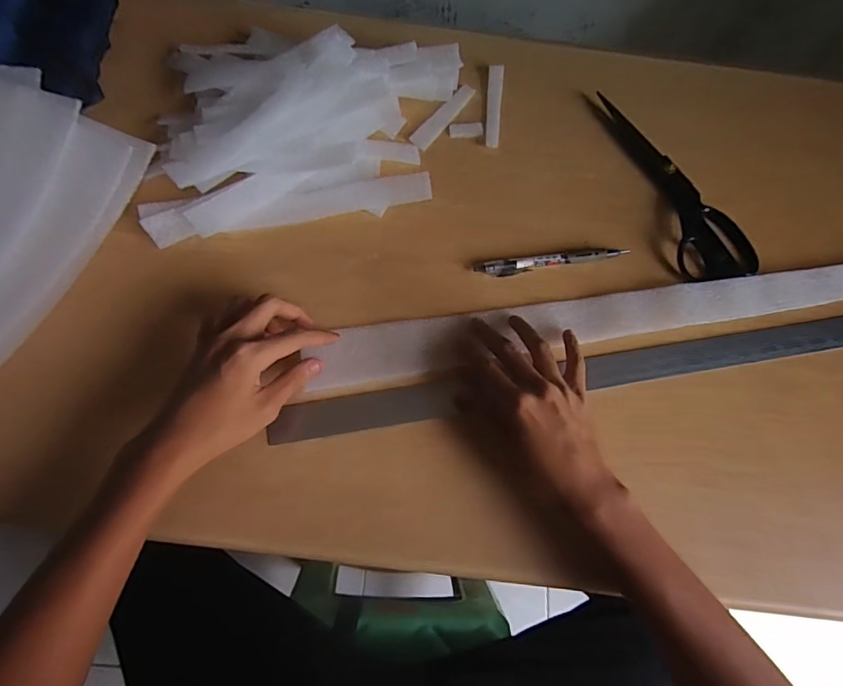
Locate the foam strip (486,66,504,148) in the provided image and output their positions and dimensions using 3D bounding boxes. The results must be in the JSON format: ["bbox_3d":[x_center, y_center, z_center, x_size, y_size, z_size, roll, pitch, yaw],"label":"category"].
[{"bbox_3d":[0.078,-0.256,0.499,0.016,0.004,0.113,7,70,-2],"label":"foam strip"}]

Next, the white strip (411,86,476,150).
[{"bbox_3d":[0.023,-0.241,0.492,0.020,0.004,0.098,34,71,8],"label":"white strip"}]

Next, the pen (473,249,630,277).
[{"bbox_3d":[0.123,-0.076,0.432,0.144,0.007,0.015,-7,71,-6],"label":"pen"}]

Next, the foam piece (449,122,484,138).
[{"bbox_3d":[0.047,-0.223,0.488,0.035,0.004,0.020,-1,70,-4],"label":"foam piece"}]

